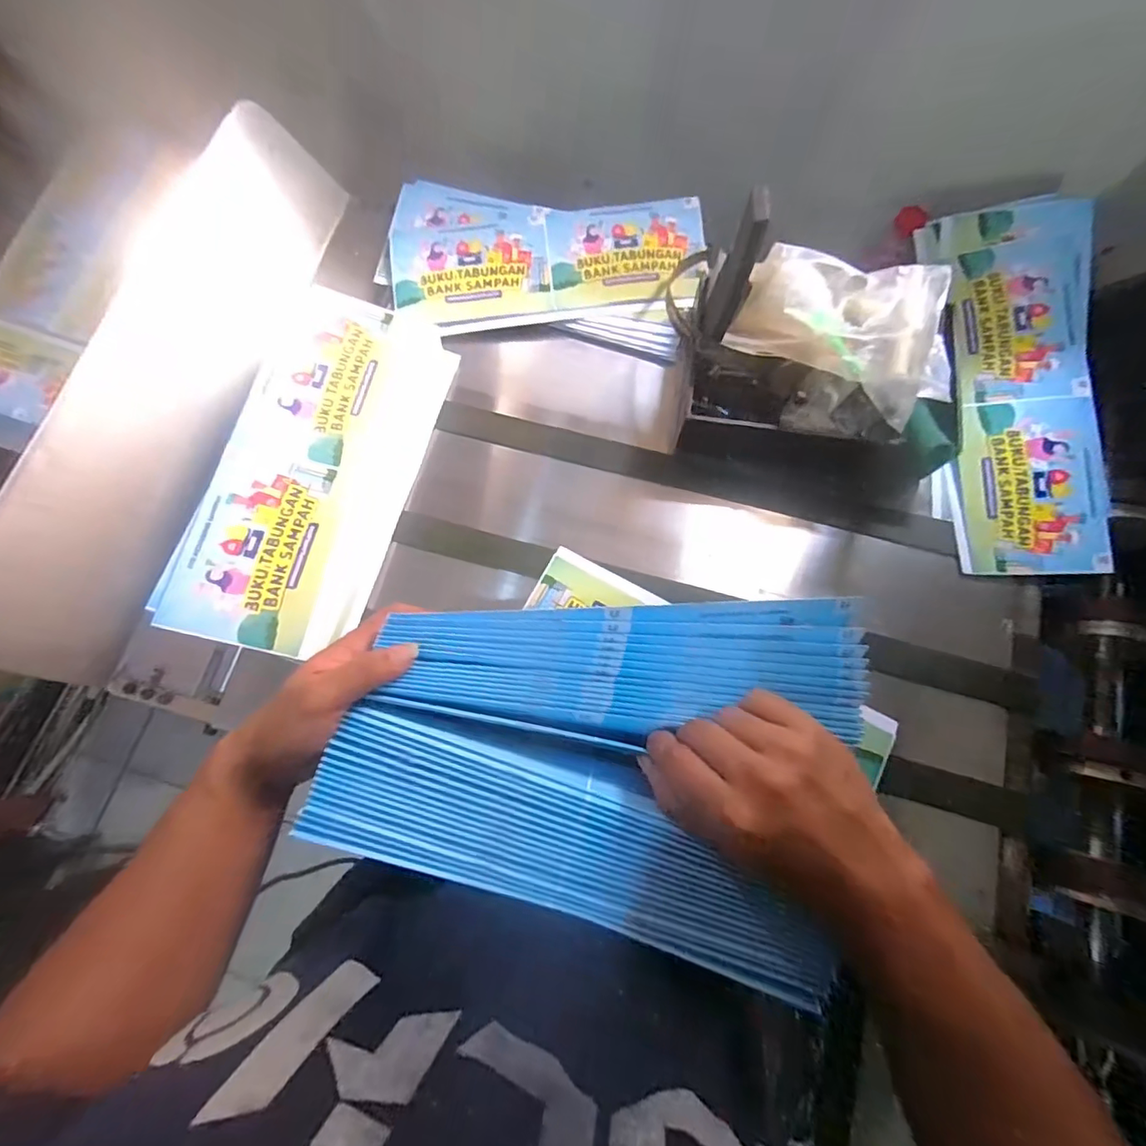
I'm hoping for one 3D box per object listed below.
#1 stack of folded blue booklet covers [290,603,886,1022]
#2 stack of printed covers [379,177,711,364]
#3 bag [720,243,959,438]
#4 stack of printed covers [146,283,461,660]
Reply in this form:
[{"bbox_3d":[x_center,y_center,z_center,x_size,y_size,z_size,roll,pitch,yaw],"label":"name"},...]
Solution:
[{"bbox_3d":[0.016,0.101,0.349,0.300,0.047,0.219,14,75,2],"label":"stack of folded blue booklet covers"},{"bbox_3d":[-0.035,-0.303,0.534,0.299,0.027,0.172,8,75,1],"label":"stack of printed covers"},{"bbox_3d":[0.235,-0.208,0.456,0.181,0.053,0.140,33,77,7],"label":"bag"},{"bbox_3d":[-0.216,-0.087,0.462,0.135,0.055,0.313,16,75,3],"label":"stack of printed covers"}]

